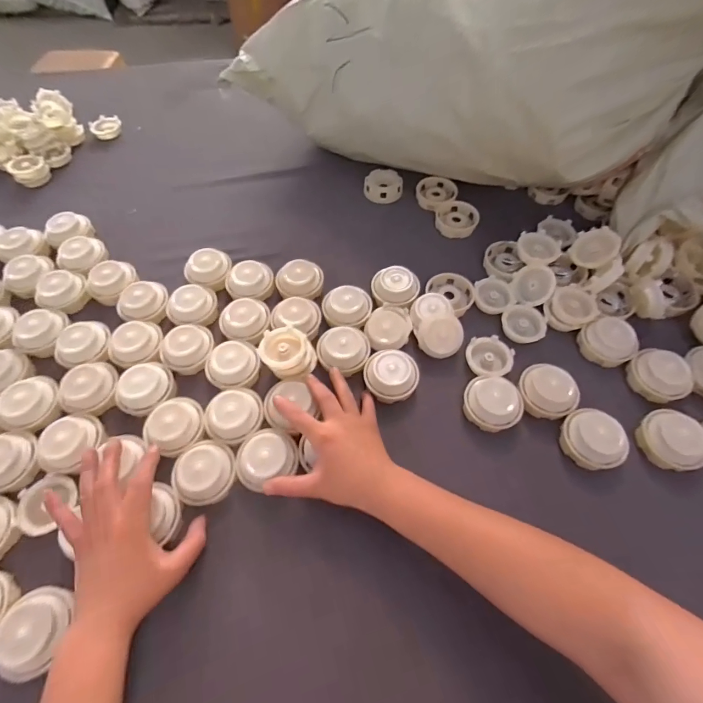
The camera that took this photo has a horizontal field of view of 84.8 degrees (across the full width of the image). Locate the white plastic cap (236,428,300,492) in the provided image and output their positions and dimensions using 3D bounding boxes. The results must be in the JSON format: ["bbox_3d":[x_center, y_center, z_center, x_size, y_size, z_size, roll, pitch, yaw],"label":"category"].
[{"bbox_3d":[-0.090,0.107,0.399,0.062,0.021,0.061,-33,65,-15],"label":"white plastic cap"}]

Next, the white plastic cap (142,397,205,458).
[{"bbox_3d":[-0.192,0.080,0.417,0.060,0.022,0.054,-36,66,-17],"label":"white plastic cap"}]

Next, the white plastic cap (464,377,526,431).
[{"bbox_3d":[0.159,0.057,0.433,0.054,0.034,0.062,-39,67,-18],"label":"white plastic cap"}]

